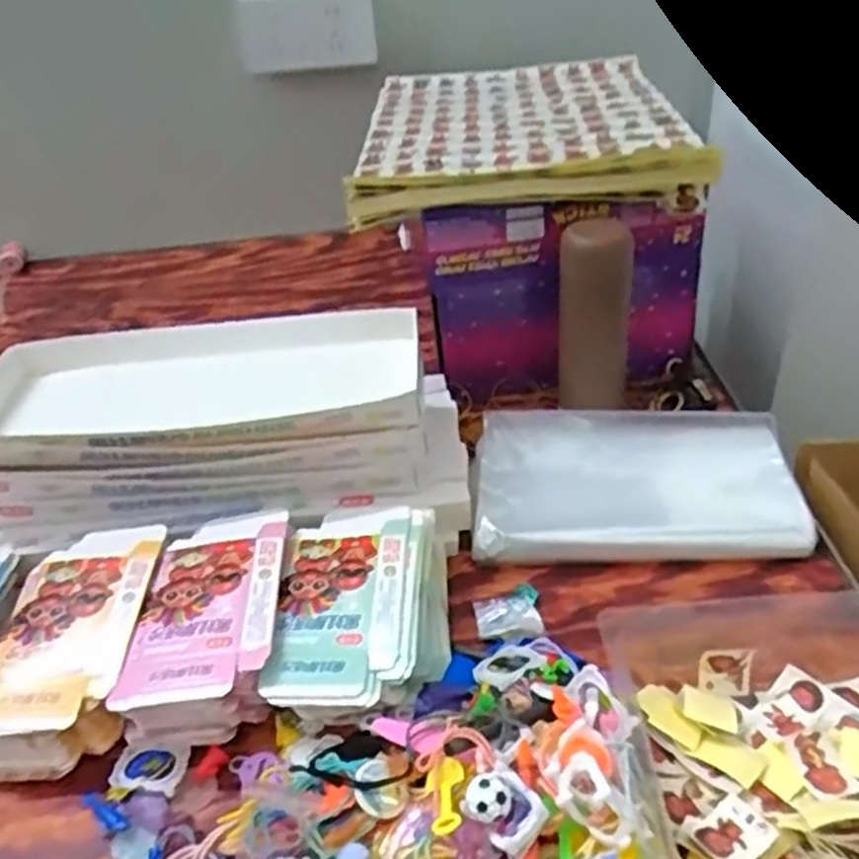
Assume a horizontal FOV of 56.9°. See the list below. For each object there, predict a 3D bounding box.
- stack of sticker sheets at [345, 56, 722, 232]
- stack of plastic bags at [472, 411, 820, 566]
[{"bbox_3d":[0.088,-0.312,0.807,0.298,0.033,0.404,-2,36,5],"label":"stack of sticker sheets"},{"bbox_3d":[0.163,0.044,0.645,0.254,0.041,0.157,-2,36,5],"label":"stack of plastic bags"}]

